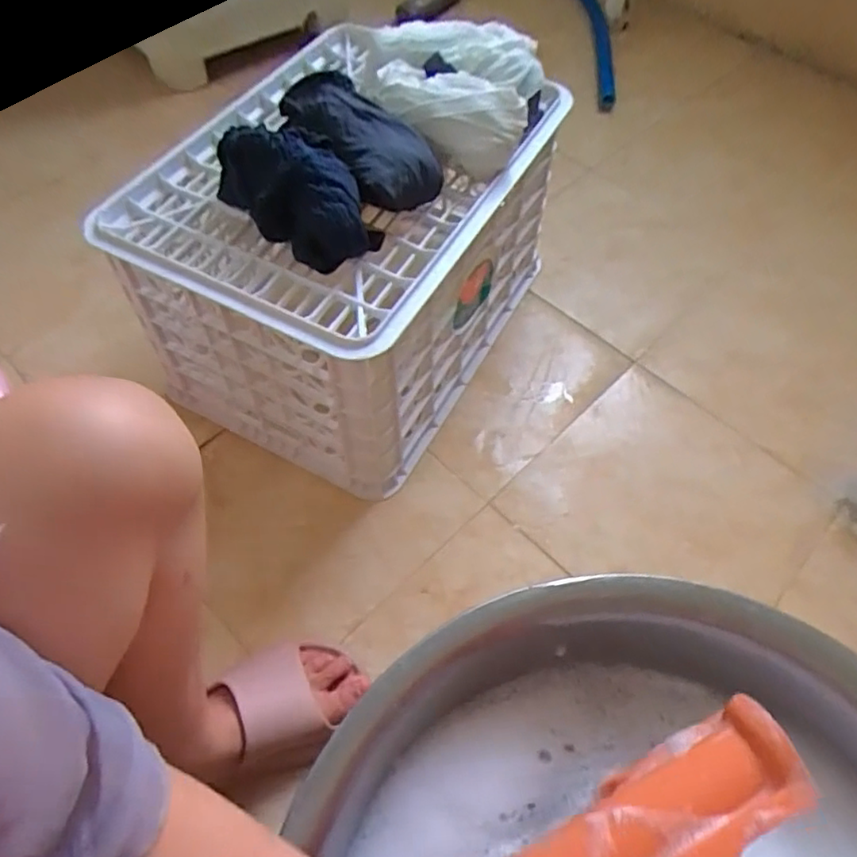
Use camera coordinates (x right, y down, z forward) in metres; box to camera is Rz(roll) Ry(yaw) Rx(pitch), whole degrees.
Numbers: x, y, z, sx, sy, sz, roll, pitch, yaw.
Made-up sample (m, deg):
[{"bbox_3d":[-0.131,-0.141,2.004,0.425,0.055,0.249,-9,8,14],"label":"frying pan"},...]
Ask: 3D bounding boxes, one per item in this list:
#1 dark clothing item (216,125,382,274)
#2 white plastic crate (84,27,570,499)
[{"bbox_3d":[-0.121,-0.220,0.572,0.171,0.074,0.075,39,64,22],"label":"dark clothing item"},{"bbox_3d":[-0.089,-0.204,0.746,0.341,0.273,0.427,25,61,12],"label":"white plastic crate"}]

